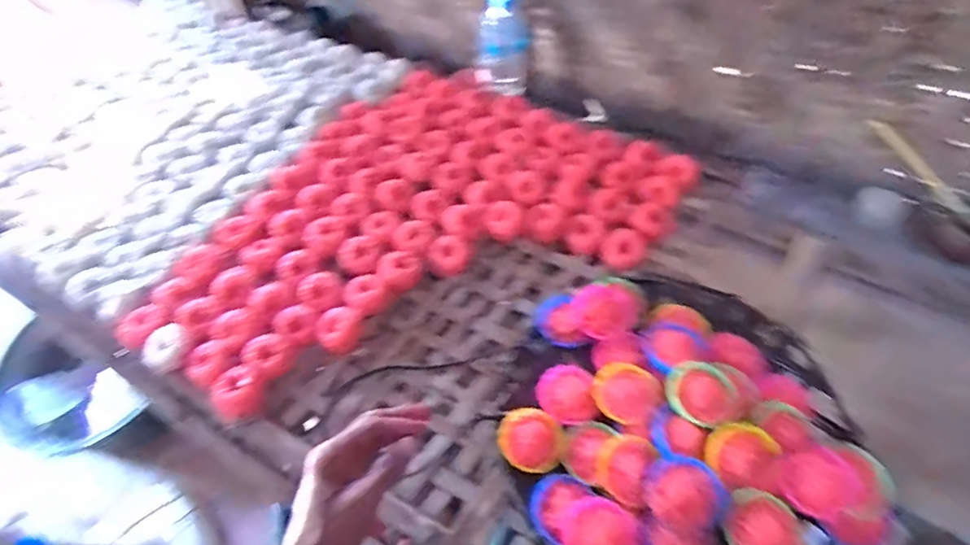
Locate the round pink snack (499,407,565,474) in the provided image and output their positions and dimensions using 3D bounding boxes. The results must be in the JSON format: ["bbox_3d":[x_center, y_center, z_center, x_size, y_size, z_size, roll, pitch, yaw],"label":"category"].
[{"bbox_3d":[0.047,0.171,0.530,0.062,0.029,0.058,-2,54,3],"label":"round pink snack"}]

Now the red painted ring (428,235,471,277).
[{"bbox_3d":[-0.045,-0.021,0.672,0.051,0.025,0.048,-2,54,3],"label":"red painted ring"}]

